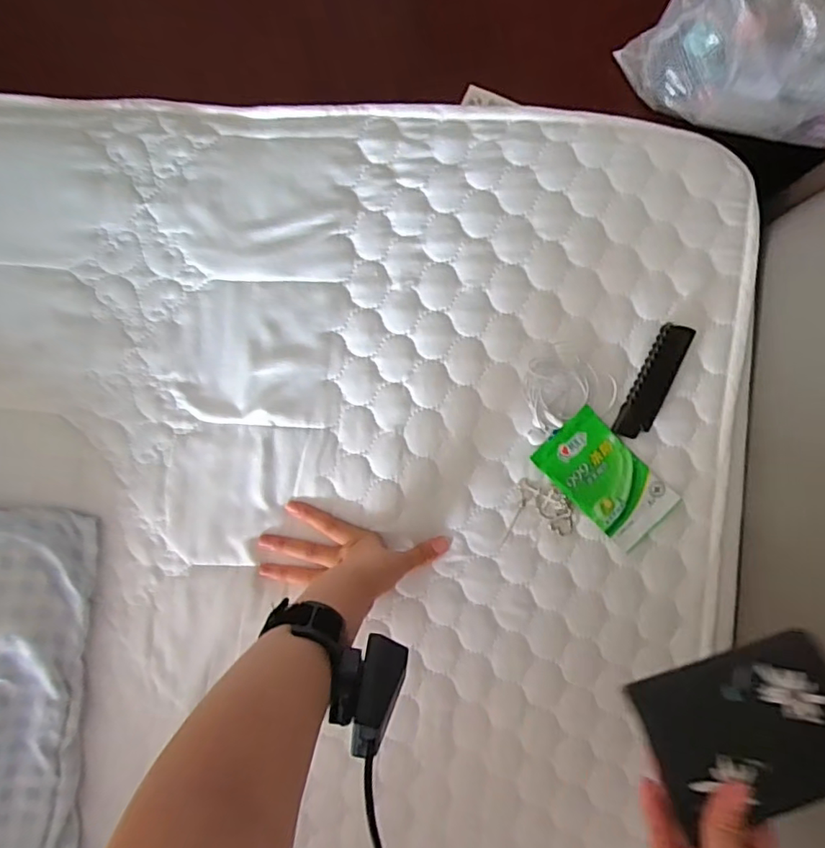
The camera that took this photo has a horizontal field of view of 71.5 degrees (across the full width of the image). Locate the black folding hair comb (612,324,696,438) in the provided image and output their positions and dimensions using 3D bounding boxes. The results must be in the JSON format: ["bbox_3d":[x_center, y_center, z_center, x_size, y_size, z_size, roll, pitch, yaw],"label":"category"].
[{"bbox_3d":[0.206,-0.036,0.492,0.026,0.014,0.102,25,92,2],"label":"black folding hair comb"}]

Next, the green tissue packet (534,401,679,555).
[{"bbox_3d":[0.169,0.049,0.502,0.066,0.012,0.120,-45,89,3],"label":"green tissue packet"}]

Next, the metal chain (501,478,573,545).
[{"bbox_3d":[0.115,0.084,0.510,0.054,0.004,0.058,15,92,3],"label":"metal chain"}]

